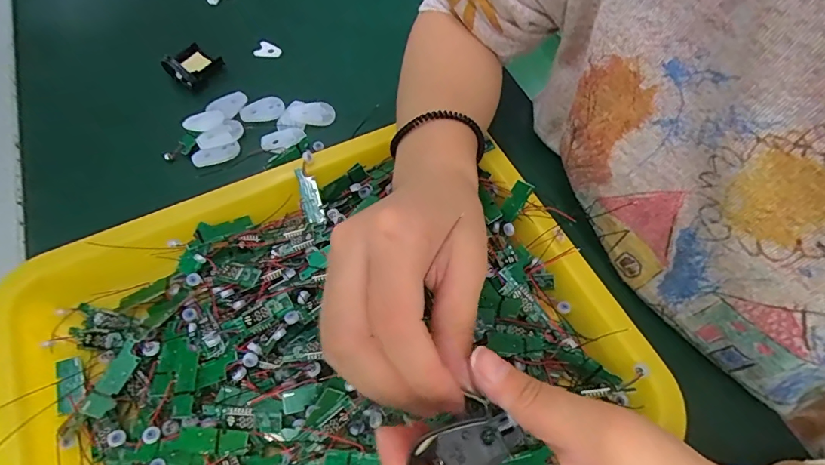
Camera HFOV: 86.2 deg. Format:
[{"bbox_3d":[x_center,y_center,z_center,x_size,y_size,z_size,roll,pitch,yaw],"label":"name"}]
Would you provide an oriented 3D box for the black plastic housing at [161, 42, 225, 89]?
[{"bbox_3d":[-0.188,-0.146,0.379,0.034,0.017,0.038,33,65,16],"label":"black plastic housing"}]

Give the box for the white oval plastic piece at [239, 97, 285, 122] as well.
[{"bbox_3d":[-0.125,-0.102,0.366,0.036,0.007,0.016,-12,62,-8],"label":"white oval plastic piece"}]

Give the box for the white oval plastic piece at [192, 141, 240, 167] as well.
[{"bbox_3d":[-0.153,-0.061,0.341,0.035,0.004,0.015,-17,62,-10],"label":"white oval plastic piece"}]

